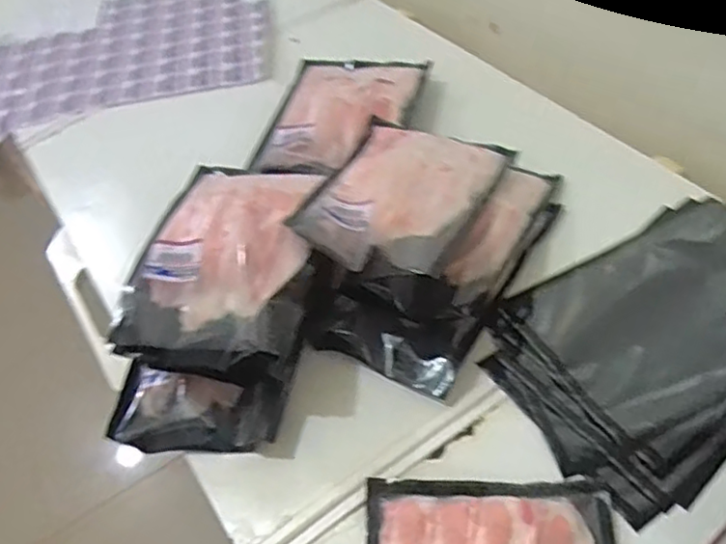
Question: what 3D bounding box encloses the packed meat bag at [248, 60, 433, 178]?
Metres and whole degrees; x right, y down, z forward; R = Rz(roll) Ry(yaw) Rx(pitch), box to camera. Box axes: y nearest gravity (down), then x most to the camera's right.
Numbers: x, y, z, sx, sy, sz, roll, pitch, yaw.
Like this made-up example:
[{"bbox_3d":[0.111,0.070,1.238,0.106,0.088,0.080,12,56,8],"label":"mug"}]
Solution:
[{"bbox_3d":[-0.034,-0.208,0.850,0.192,0.039,0.291,10,50,14],"label":"packed meat bag"}]

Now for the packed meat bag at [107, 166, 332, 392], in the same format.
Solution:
[{"bbox_3d":[-0.134,-0.027,0.664,0.185,0.060,0.289,3,49,9],"label":"packed meat bag"}]

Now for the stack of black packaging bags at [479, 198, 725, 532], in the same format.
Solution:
[{"bbox_3d":[0.303,0.058,0.623,0.343,0.031,0.237,-26,51,-16],"label":"stack of black packaging bags"}]

